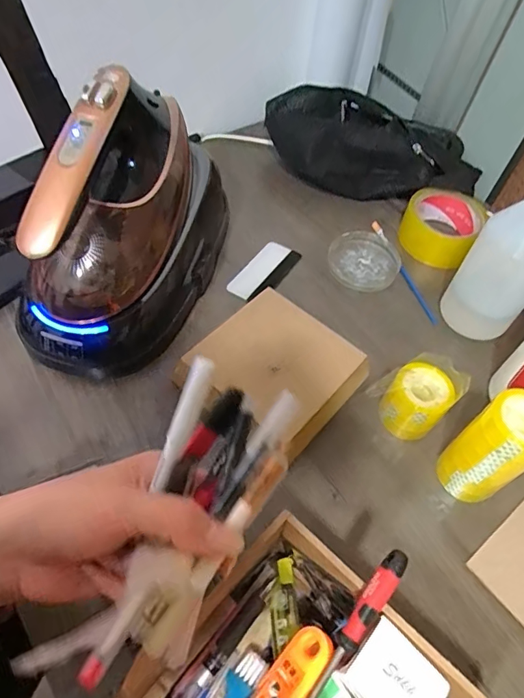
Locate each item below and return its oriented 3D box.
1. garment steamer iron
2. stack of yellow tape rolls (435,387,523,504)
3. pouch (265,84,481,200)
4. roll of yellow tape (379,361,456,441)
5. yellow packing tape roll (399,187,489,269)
[{"bbox_3d":[-0.134,-0.125,0.445,0.150,0.198,0.248,19,55,8],"label":"garment steamer iron"},{"bbox_3d":[0.186,0.083,0.385,0.047,0.111,0.050,-32,63,-25],"label":"stack of yellow tape rolls"},{"bbox_3d":[0.138,-0.287,0.668,0.268,0.067,0.157,18,55,7],"label":"pouch"},{"bbox_3d":[0.137,0.049,0.434,0.054,0.063,0.044,37,59,19],"label":"roll of yellow tape"},{"bbox_3d":[0.222,-0.155,0.595,0.094,0.045,0.088,29,57,15],"label":"yellow packing tape roll"}]

